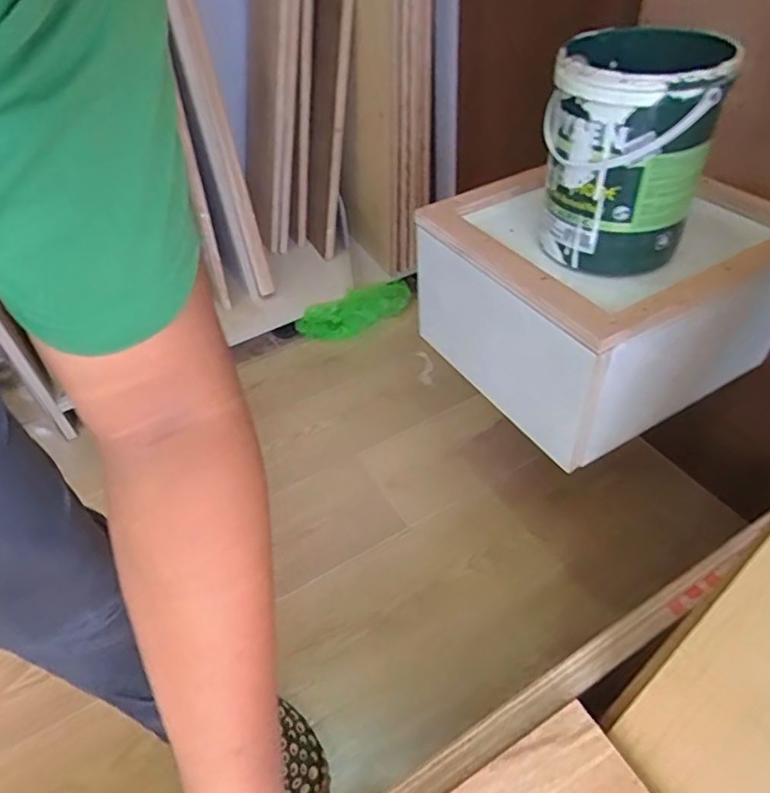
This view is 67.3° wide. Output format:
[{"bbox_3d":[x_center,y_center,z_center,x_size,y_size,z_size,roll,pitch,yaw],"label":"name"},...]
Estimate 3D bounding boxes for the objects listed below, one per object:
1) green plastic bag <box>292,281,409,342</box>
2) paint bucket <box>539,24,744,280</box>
[{"bbox_3d":[-0.074,-0.213,1.500,0.304,0.154,0.082,-16,46,-10],"label":"green plastic bag"},{"bbox_3d":[0.294,-0.308,0.715,0.184,0.229,0.224,11,47,16],"label":"paint bucket"}]

